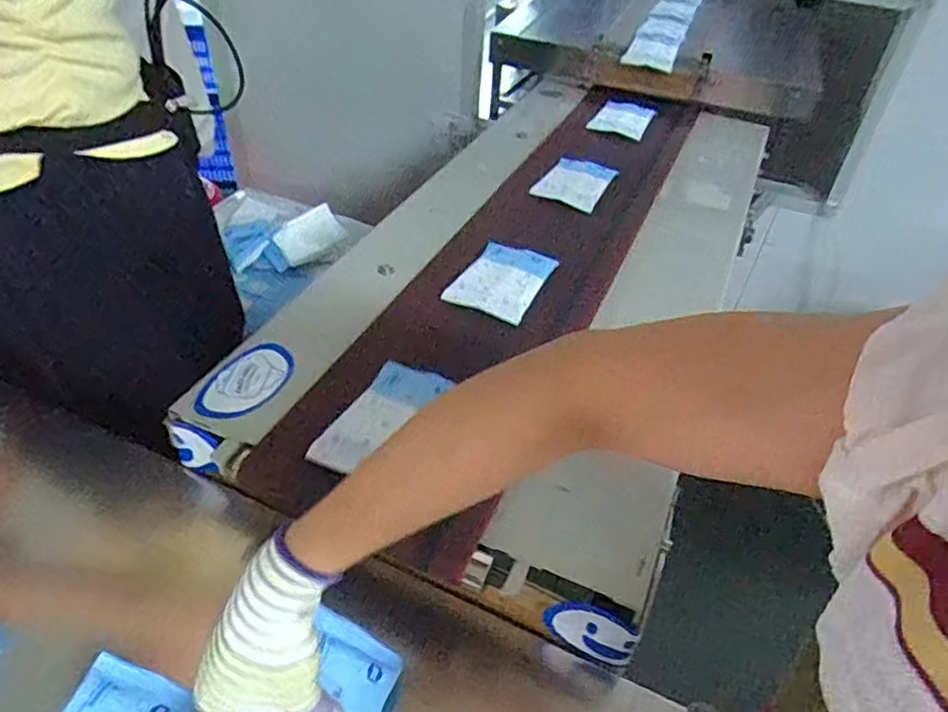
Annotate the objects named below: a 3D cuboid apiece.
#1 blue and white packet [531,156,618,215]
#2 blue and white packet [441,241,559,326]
[{"bbox_3d":[0.145,-0.244,0.903,0.084,0.022,0.122,25,47,20],"label":"blue and white packet"},{"bbox_3d":[0.033,-0.085,0.710,0.084,0.009,0.122,21,46,16],"label":"blue and white packet"}]

